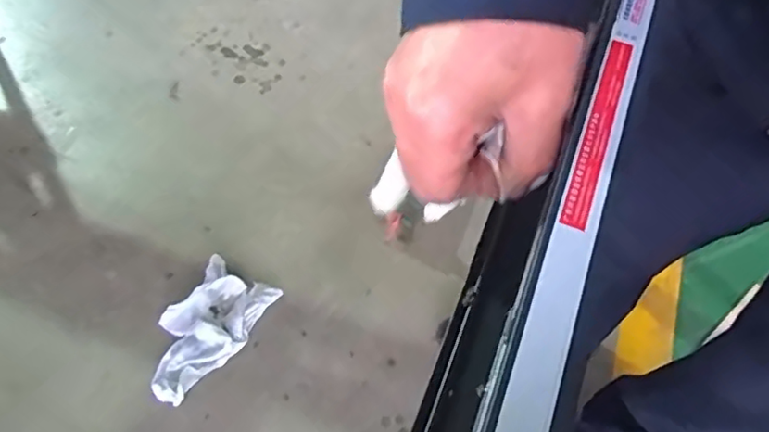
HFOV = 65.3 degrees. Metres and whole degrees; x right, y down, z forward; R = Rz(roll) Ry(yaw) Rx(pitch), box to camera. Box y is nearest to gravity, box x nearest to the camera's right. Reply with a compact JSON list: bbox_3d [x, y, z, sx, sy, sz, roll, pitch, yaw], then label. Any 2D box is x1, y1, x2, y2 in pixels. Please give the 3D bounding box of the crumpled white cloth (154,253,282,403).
[{"bbox_3d":[-0.328,0.202,1.082,0.163,0.043,0.266,25,61,14],"label":"crumpled white cloth"}]

